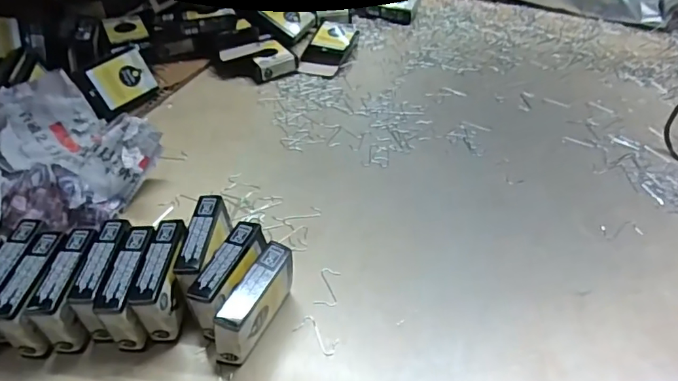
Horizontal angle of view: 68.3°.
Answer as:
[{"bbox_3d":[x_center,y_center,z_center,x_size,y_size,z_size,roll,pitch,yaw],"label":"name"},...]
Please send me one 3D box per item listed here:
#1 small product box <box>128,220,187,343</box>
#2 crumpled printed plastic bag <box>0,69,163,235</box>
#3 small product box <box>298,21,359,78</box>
[{"bbox_3d":[-0.128,0.068,0.377,0.022,0.056,0.076,2,45,2],"label":"small product box"},{"bbox_3d":[-0.278,-0.030,0.472,0.177,0.069,0.157,29,52,26],"label":"crumpled printed plastic bag"},{"bbox_3d":[-0.011,-0.189,0.661,0.052,0.024,0.108,14,47,14],"label":"small product box"}]

